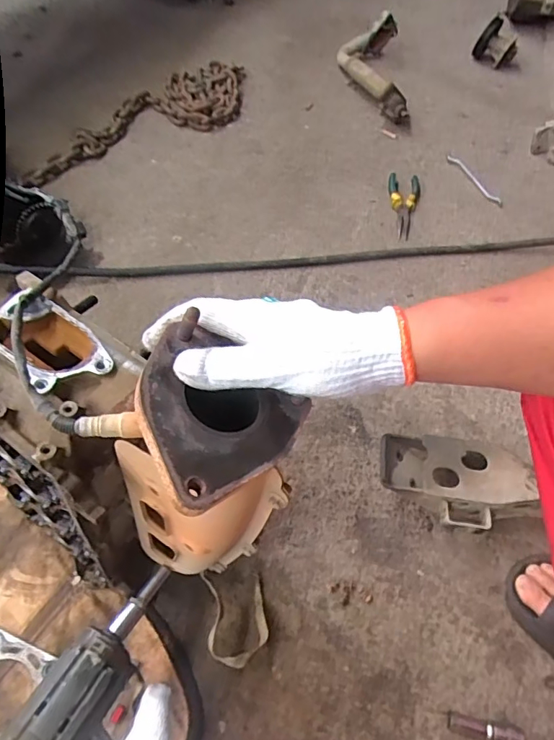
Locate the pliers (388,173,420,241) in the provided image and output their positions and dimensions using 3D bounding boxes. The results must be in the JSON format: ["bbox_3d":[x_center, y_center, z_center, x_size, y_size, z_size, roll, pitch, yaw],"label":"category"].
[{"bbox_3d":[0.272,-0.358,1.054,0.067,0.018,0.226,9,55,4],"label":"pliers"}]

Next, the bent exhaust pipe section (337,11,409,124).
[{"bbox_3d":[0.256,-0.819,1.330,0.161,0.106,0.434,4,55,0],"label":"bent exhaust pipe section"}]

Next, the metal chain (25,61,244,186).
[{"bbox_3d":[-0.325,-0.627,1.217,0.648,0.034,0.234,-32,62,-22],"label":"metal chain"}]

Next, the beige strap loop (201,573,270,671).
[{"bbox_3d":[-0.047,0.289,0.577,0.069,0.060,0.102,-6,57,-7],"label":"beige strap loop"}]

